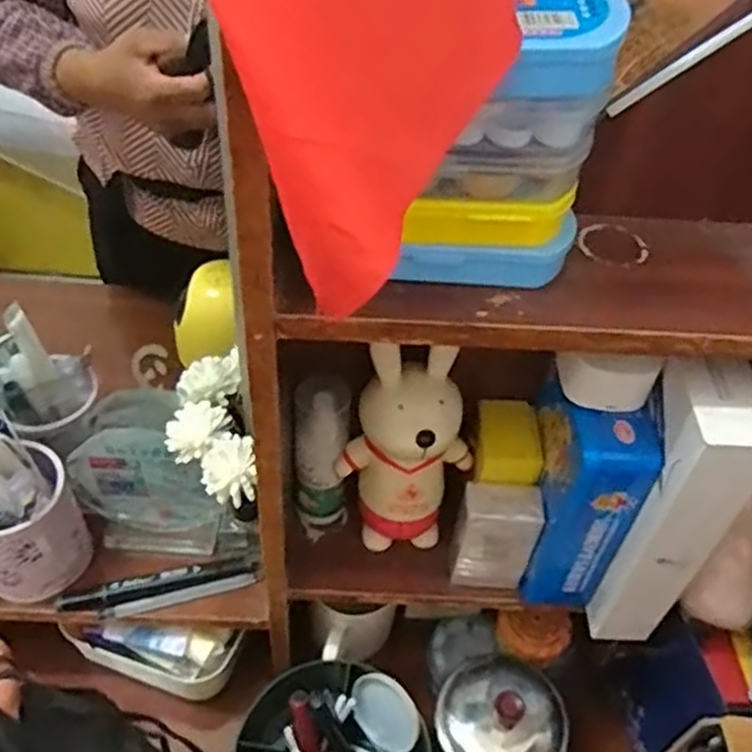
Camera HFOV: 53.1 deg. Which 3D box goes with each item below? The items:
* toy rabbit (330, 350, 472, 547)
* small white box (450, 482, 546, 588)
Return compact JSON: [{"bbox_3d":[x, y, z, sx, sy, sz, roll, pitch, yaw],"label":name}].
[{"bbox_3d":[0.020,0.058,0.537,0.072,0.176,0.061,27,51,19],"label":"toy rabbit"},{"bbox_3d":[0.084,0.118,0.549,0.056,0.093,0.029,8,47,2],"label":"small white box"}]

